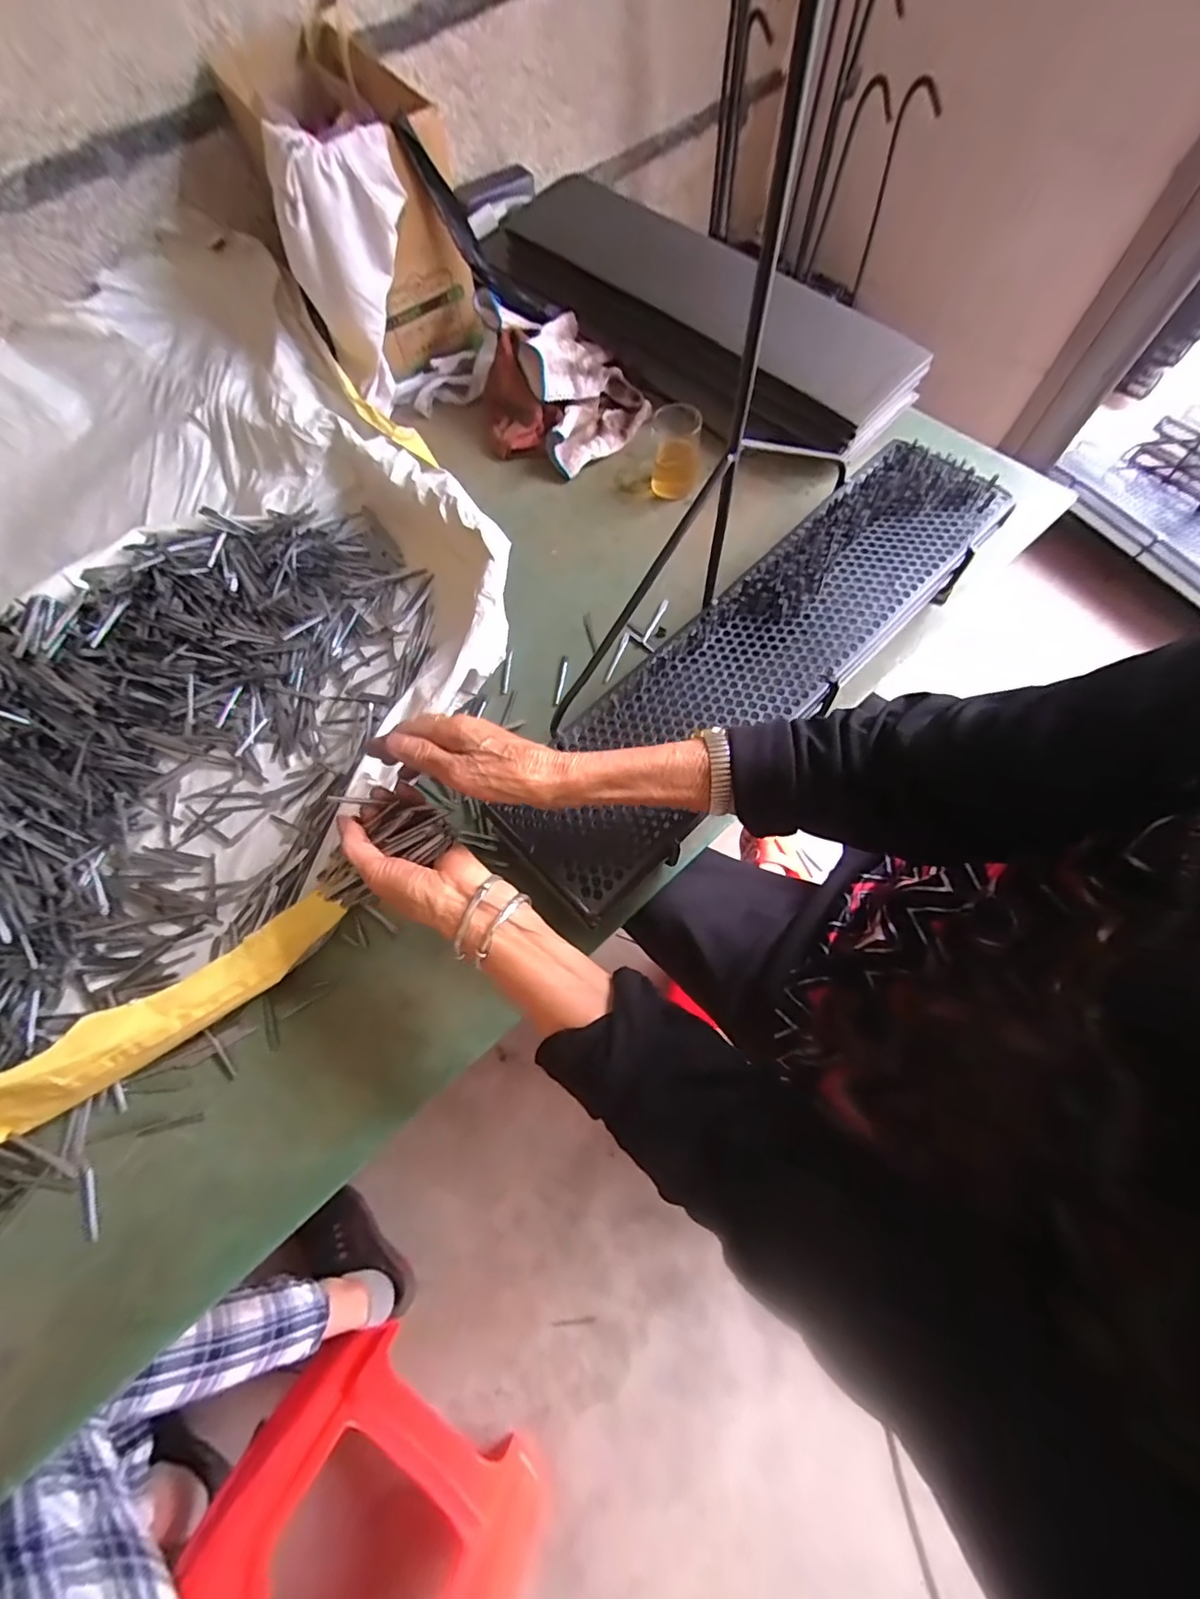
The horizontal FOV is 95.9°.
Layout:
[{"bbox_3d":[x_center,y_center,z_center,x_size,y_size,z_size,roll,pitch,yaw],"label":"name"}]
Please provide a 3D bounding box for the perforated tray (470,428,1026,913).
[{"bbox_3d":[0.159,-0.146,0.503,0.573,0.048,0.145,-42,73,-12],"label":"perforated tray"}]

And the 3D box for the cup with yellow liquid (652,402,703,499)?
[{"bbox_3d":[0.090,-0.417,0.659,0.061,0.078,0.064,3,69,4],"label":"cup with yellow liquid"}]

